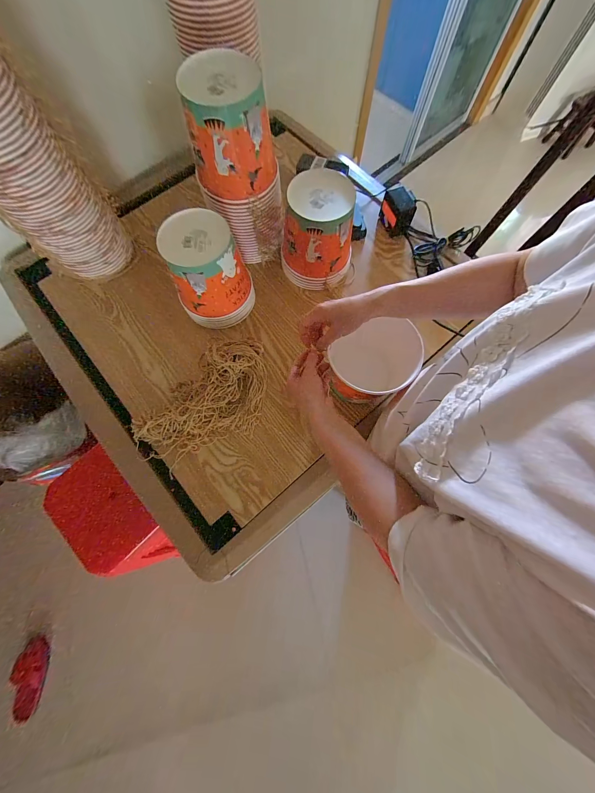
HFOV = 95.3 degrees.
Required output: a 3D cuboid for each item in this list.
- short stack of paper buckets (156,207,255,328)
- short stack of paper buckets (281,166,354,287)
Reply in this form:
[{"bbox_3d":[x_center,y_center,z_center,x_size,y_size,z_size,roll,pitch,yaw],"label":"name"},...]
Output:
[{"bbox_3d":[-0.178,-0.249,0.559,0.125,0.175,0.142,-10,75,-3],"label":"short stack of paper buckets"},{"bbox_3d":[0.047,-0.339,0.584,0.138,0.174,0.137,15,75,4],"label":"short stack of paper buckets"}]

